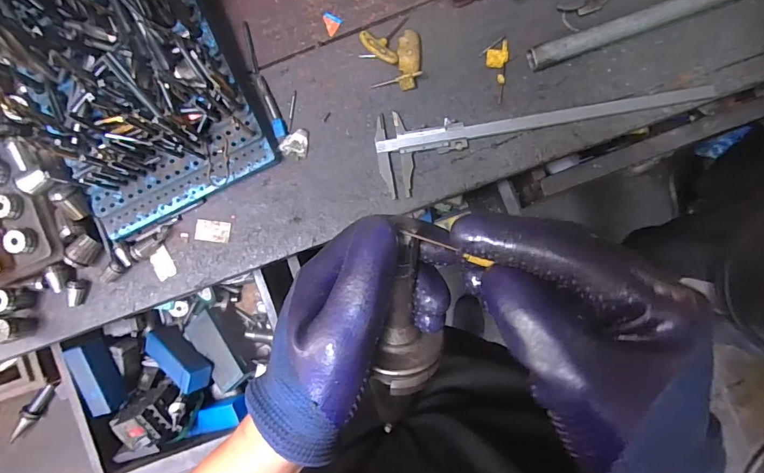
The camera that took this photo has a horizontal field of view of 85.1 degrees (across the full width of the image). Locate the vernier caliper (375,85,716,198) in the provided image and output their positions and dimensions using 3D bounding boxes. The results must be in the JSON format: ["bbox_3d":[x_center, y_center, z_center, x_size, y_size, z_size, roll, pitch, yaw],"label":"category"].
[{"bbox_3d":[0.193,-0.124,0.507,0.397,0.010,0.098,-8,87,3],"label":"vernier caliper"}]

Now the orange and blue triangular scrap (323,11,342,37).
[{"bbox_3d":[-0.067,-0.273,0.533,0.026,0.004,0.026,32,90,4],"label":"orange and blue triangular scrap"}]

